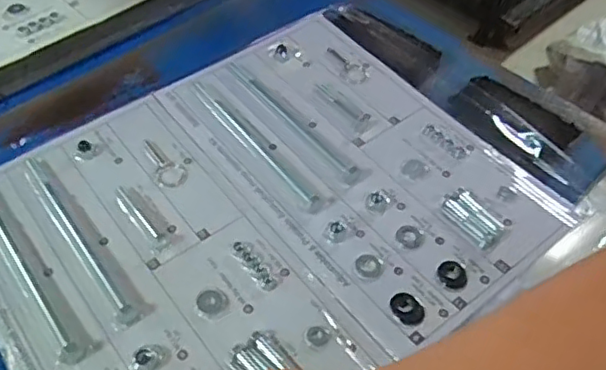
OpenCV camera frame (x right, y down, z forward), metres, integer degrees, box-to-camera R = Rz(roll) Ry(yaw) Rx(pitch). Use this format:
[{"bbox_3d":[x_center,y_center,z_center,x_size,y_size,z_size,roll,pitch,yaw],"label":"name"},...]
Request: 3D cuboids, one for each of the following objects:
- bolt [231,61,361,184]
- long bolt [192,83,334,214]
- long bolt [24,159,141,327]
[{"bbox_3d":[-0.014,-0.071,0.650,0.019,0.014,0.217,-29,52,-25],"label":"bolt"},{"bbox_3d":[-0.050,-0.044,0.631,0.027,0.020,0.217,-30,53,-25],"label":"long bolt"},{"bbox_3d":[-0.209,0.046,0.551,0.016,0.016,0.220,-30,52,-25],"label":"long bolt"}]

